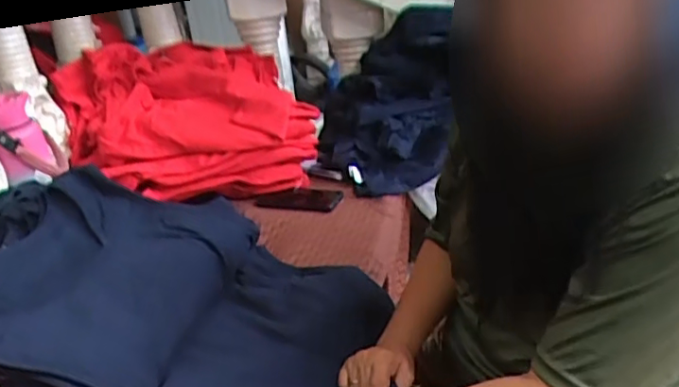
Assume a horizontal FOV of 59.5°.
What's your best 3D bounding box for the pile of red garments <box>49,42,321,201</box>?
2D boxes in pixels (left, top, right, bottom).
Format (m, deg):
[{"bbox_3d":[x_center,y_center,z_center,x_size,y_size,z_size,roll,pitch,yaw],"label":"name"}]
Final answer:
[{"bbox_3d":[-0.317,-0.172,1.276,0.482,0.267,0.362,-13,23,-14],"label":"pile of red garments"}]

